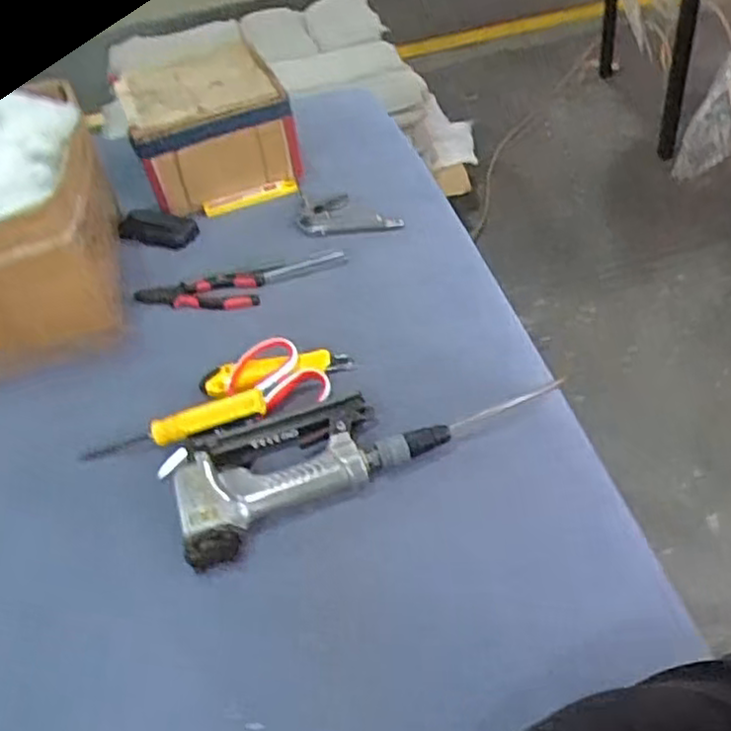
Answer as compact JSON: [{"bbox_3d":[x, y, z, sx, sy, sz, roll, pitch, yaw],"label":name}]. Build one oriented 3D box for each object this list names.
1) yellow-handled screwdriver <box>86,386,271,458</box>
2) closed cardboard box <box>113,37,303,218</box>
[{"bbox_3d":[-0.191,0.063,0.731,0.186,0.025,0.027,-18,45,11],"label":"yellow-handled screwdriver"},{"bbox_3d":[-0.230,-0.347,1.070,0.219,0.121,0.234,-20,45,-11],"label":"closed cardboard box"}]

